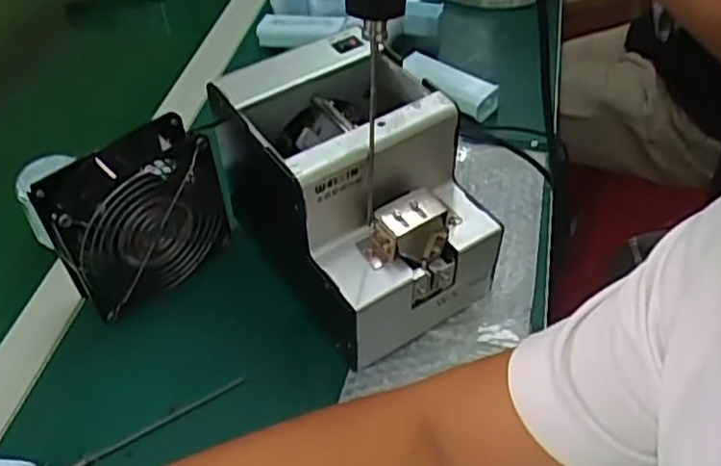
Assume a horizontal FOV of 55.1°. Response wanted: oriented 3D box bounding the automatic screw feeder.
[{"bbox_3d":[-0.006,-0.035,0.491,0.124,0.139,0.184,-27,51,-21],"label":"automatic screw feeder"}]

